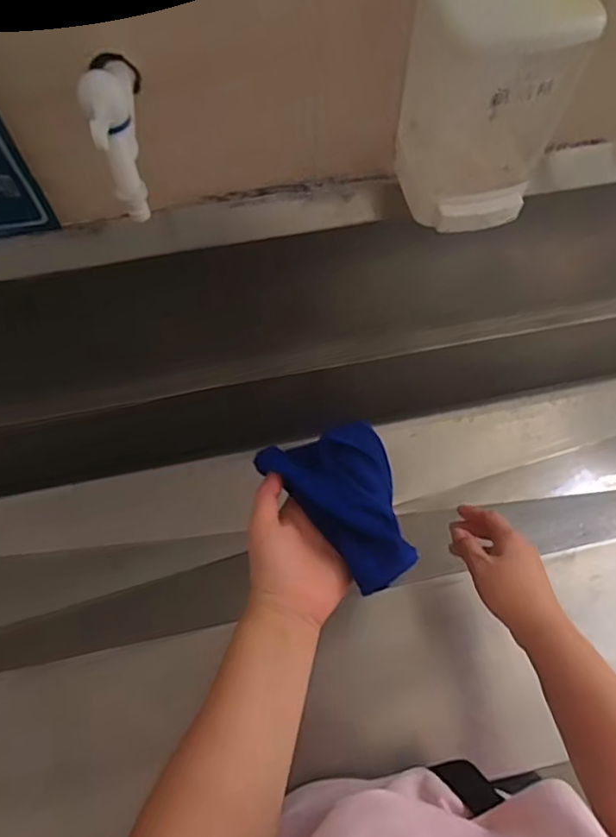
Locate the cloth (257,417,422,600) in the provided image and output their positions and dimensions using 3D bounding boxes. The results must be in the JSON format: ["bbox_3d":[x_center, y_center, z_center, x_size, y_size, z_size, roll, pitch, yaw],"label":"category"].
[{"bbox_3d":[0.042,0.061,0.475,0.102,0.022,0.143,-37,84,-33],"label":"cloth"}]

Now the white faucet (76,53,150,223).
[{"bbox_3d":[-0.137,-0.221,0.407,0.026,0.093,0.125,-10,64,-5],"label":"white faucet"}]

